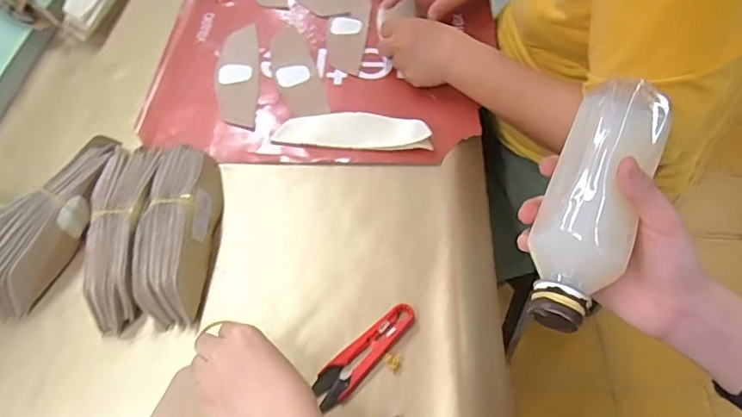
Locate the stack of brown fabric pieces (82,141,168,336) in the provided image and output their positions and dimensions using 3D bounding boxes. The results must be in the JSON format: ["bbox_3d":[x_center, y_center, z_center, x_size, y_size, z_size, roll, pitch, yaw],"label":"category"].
[{"bbox_3d":[-0.227,0.020,0.509,0.051,0.052,0.180,-3,56,-1],"label":"stack of brown fabric pieces"}]

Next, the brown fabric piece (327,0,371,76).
[{"bbox_3d":[-0.030,-0.234,0.713,0.055,0.010,0.163,4,59,11],"label":"brown fabric piece"}]

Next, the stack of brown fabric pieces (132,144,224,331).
[{"bbox_3d":[-0.177,0.017,0.511,0.057,0.051,0.171,1,56,2],"label":"stack of brown fabric pieces"}]

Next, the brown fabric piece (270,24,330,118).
[{"bbox_3d":[-0.093,-0.166,0.669,0.049,0.009,0.152,-13,55,-11],"label":"brown fabric piece"}]

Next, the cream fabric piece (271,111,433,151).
[{"bbox_3d":[-0.019,-0.086,0.600,0.165,0.007,0.046,4,66,7],"label":"cream fabric piece"}]

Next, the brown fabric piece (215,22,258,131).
[{"bbox_3d":[-0.161,-0.162,0.665,0.050,0.009,0.162,-4,54,-4],"label":"brown fabric piece"}]

